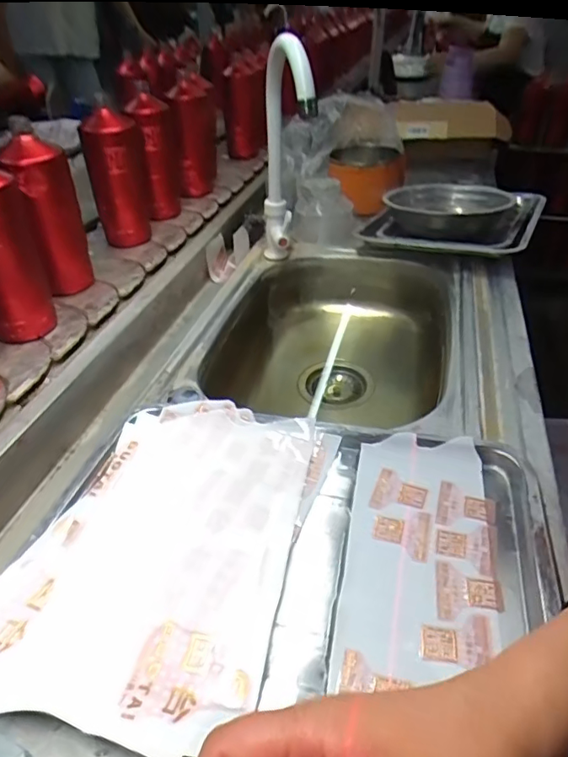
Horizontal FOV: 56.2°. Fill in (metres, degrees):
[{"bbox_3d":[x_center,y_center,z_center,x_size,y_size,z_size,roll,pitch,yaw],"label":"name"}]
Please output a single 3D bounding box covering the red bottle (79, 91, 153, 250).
[{"bbox_3d":[-0.251,-0.301,0.804,0.077,0.183,0.059,-8,39,-13],"label":"red bottle"}]

